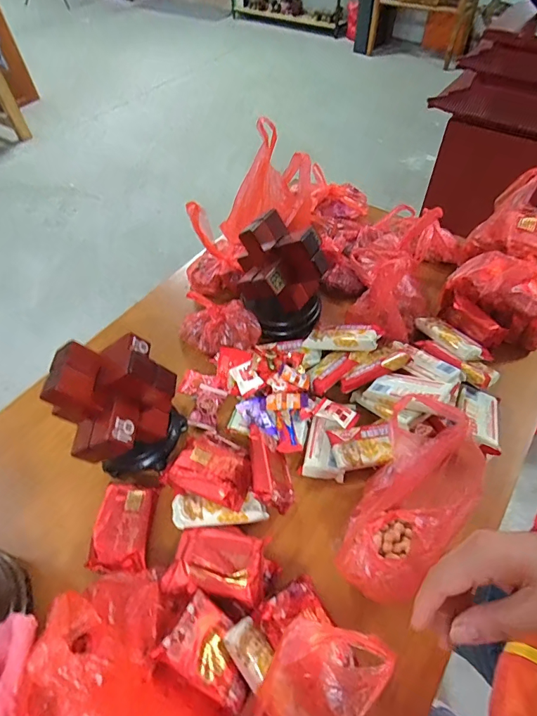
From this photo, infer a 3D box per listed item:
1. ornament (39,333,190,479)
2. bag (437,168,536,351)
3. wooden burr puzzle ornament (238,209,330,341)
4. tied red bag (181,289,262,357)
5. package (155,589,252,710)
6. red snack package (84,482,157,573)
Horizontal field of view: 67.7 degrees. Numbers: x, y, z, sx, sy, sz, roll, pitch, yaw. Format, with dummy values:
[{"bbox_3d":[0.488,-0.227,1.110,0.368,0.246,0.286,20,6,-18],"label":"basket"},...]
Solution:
[{"bbox_3d":[-0.207,0.078,0.583,0.146,0.203,0.142,-1,53,1],"label":"ornament"},{"bbox_3d":[0.475,-0.187,0.759,0.204,0.181,0.315,27,59,21],"label":"bag"},{"bbox_3d":[0.023,-0.139,0.775,0.143,0.234,0.131,-1,53,1],"label":"wooden burr puzzle ornament"},{"bbox_3d":[-0.095,-0.068,0.784,0.161,0.078,0.096,9,54,8],"label":"tied red bag"},{"bbox_3d":[-0.063,0.340,0.470,0.108,0.013,0.077,37,36,2],"label":"package"},{"bbox_3d":[-0.213,0.243,0.582,0.079,0.026,0.113,0,53,2],"label":"red snack package"}]

